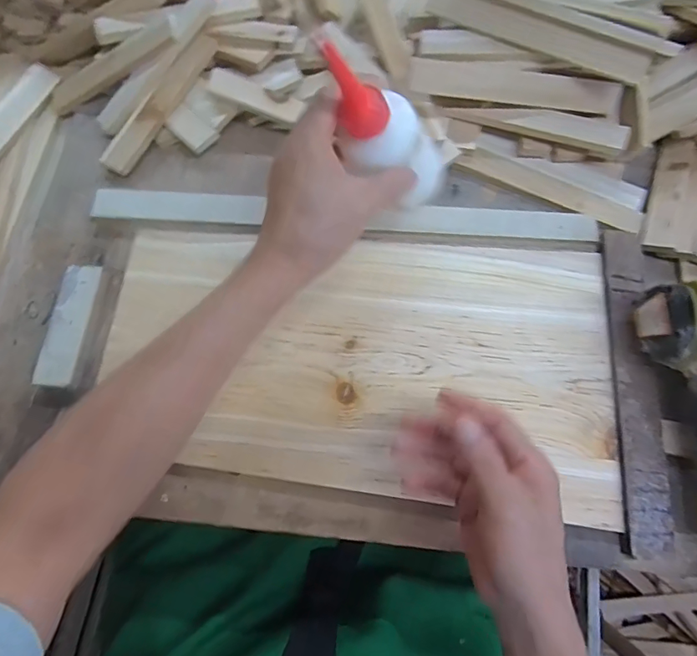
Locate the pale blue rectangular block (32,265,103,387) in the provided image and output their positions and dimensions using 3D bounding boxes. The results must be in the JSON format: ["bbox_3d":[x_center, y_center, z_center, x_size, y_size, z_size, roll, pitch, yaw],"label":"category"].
[{"bbox_3d":[-0.235,-0.002,0.399,0.029,0.017,0.105,4,72,0],"label":"pale blue rectangular block"}]

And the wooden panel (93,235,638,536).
[{"bbox_3d":[0.012,0.020,0.400,0.423,0.009,0.225,7,73,1],"label":"wooden panel"}]

